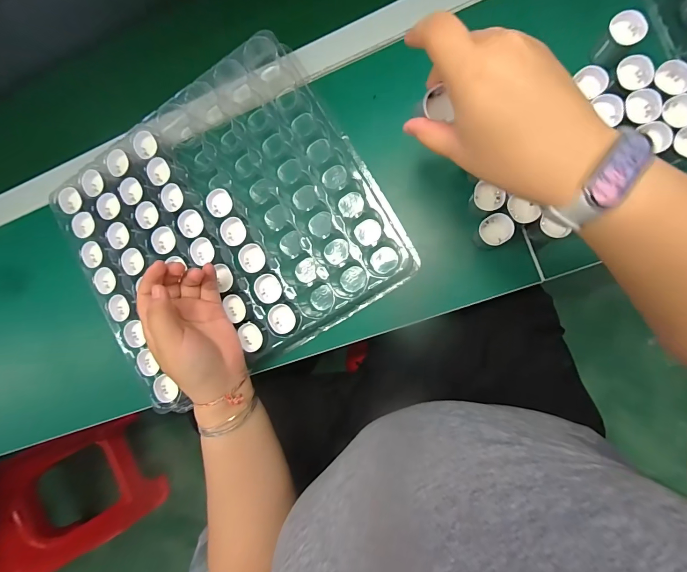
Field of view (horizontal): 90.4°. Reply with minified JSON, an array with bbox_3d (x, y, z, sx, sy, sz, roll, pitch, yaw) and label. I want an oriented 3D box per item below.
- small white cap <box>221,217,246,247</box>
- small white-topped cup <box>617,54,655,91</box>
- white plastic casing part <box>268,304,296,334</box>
[{"bbox_3d":[-0.117,-0.059,0.373,0.027,0.020,0.031,-9,87,9],"label":"small white cap"},{"bbox_3d":[0.264,-0.192,0.307,0.021,0.021,0.029,-29,84,8],"label":"small white-topped cup"},{"bbox_3d":[-0.063,0.035,0.360,0.029,0.010,0.031,-5,88,9],"label":"white plastic casing part"}]

